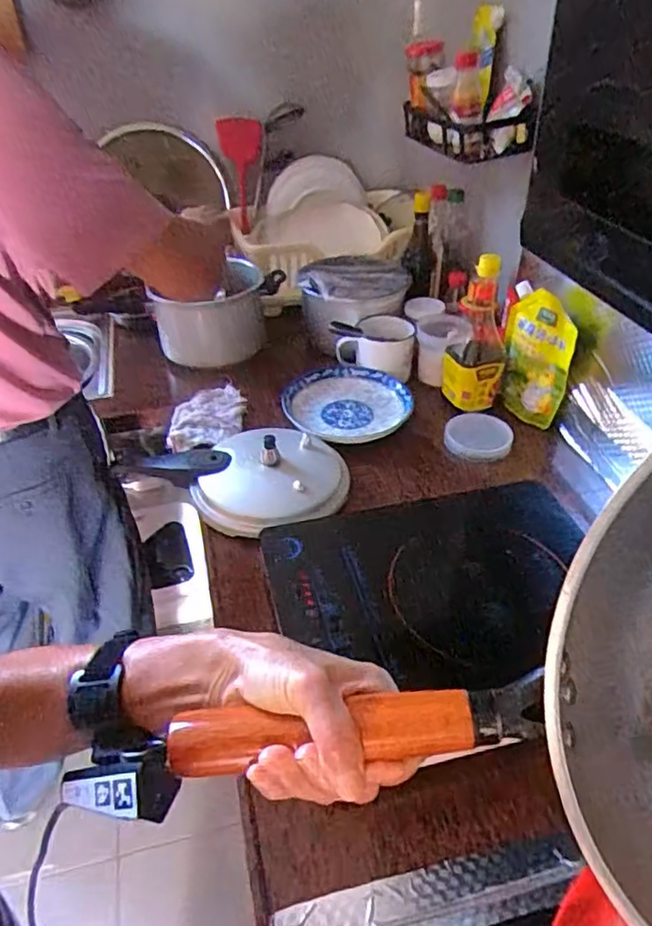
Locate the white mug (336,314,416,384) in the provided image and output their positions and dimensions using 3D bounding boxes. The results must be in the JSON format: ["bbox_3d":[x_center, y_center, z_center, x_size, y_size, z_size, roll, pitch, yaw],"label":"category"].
[{"bbox_3d":[0.088,-0.211,1.115,0.137,0.084,0.097,1,39,3],"label":"white mug"}]

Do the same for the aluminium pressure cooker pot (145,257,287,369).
[{"bbox_3d":[-0.190,-0.277,1.167,0.184,0.135,0.201,9,40,12],"label":"aluminium pressure cooker pot"}]

